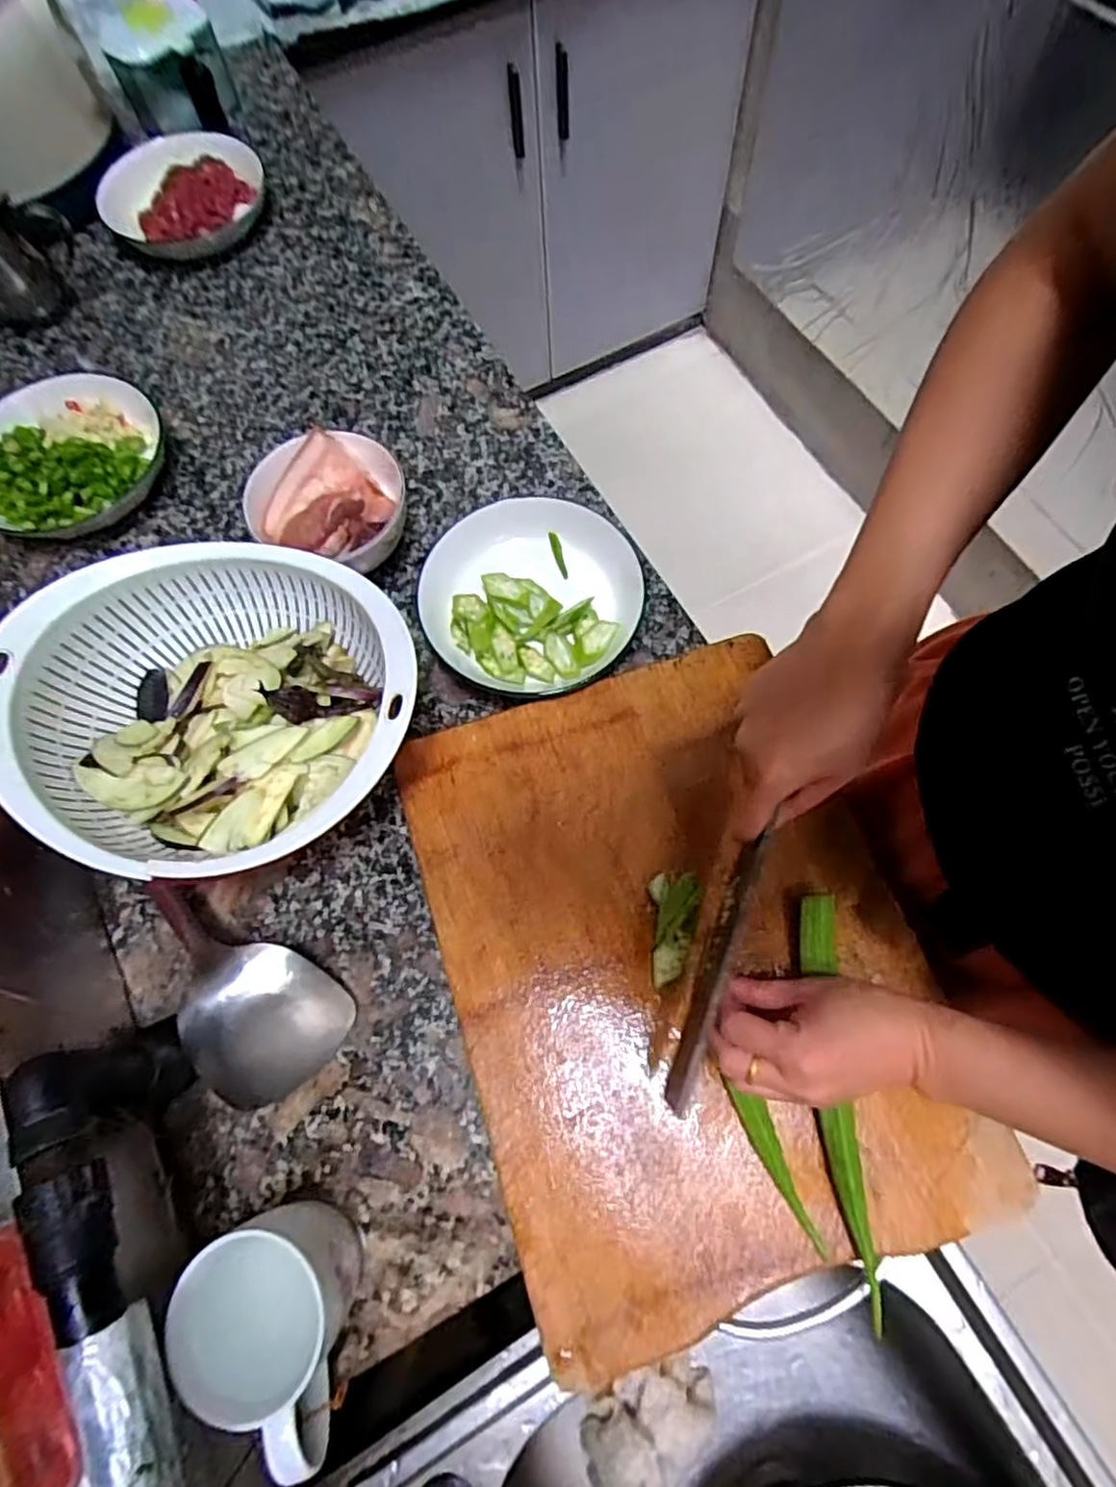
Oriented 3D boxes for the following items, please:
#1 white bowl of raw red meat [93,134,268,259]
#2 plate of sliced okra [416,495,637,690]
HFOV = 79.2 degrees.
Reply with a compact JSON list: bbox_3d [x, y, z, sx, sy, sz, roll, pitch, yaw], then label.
[{"bbox_3d":[-0.402,-0.588,0.727,0.157,0.051,0.146,-6,68,-1],"label":"white bowl of raw red meat"},{"bbox_3d":[-0.021,-0.118,0.533,0.169,0.031,0.152,-13,69,-2],"label":"plate of sliced okra"}]

